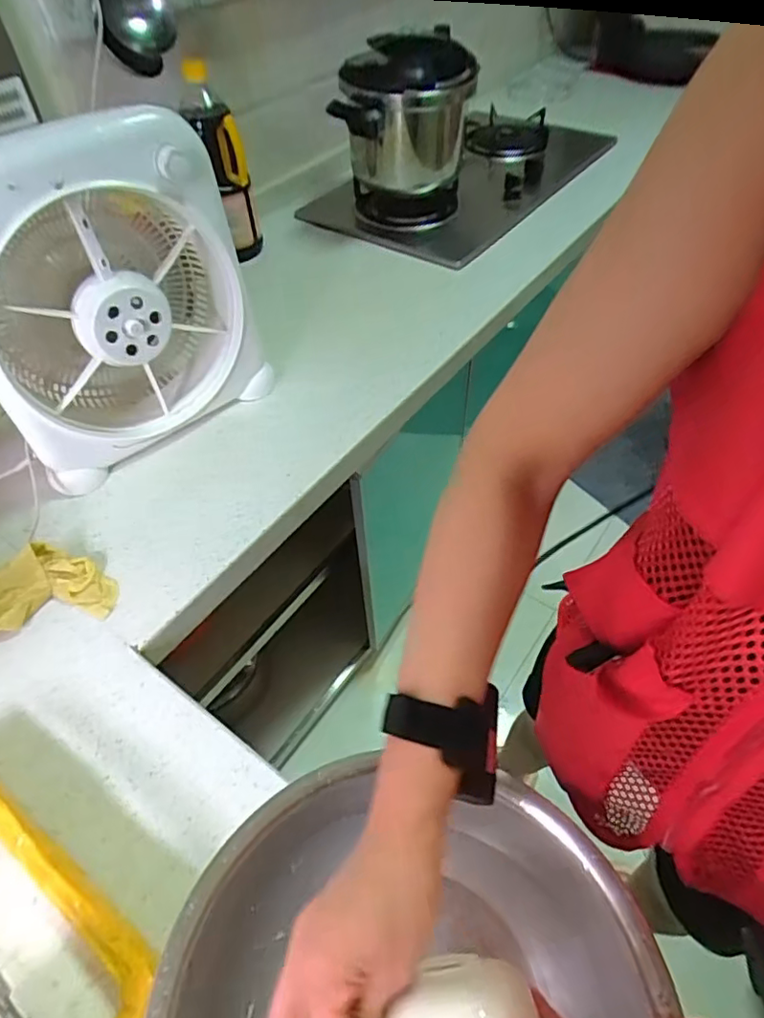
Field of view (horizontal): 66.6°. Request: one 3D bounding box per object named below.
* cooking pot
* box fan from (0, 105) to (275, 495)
[{"bbox_3d":[0.044,-0.710,1.057,0.227,0.210,0.191,4,50,3],"label":"cooking pot"},{"bbox_3d":[-0.333,-0.255,0.698,0.319,0.344,0.181,-35,57,-23],"label":"box fan"}]

